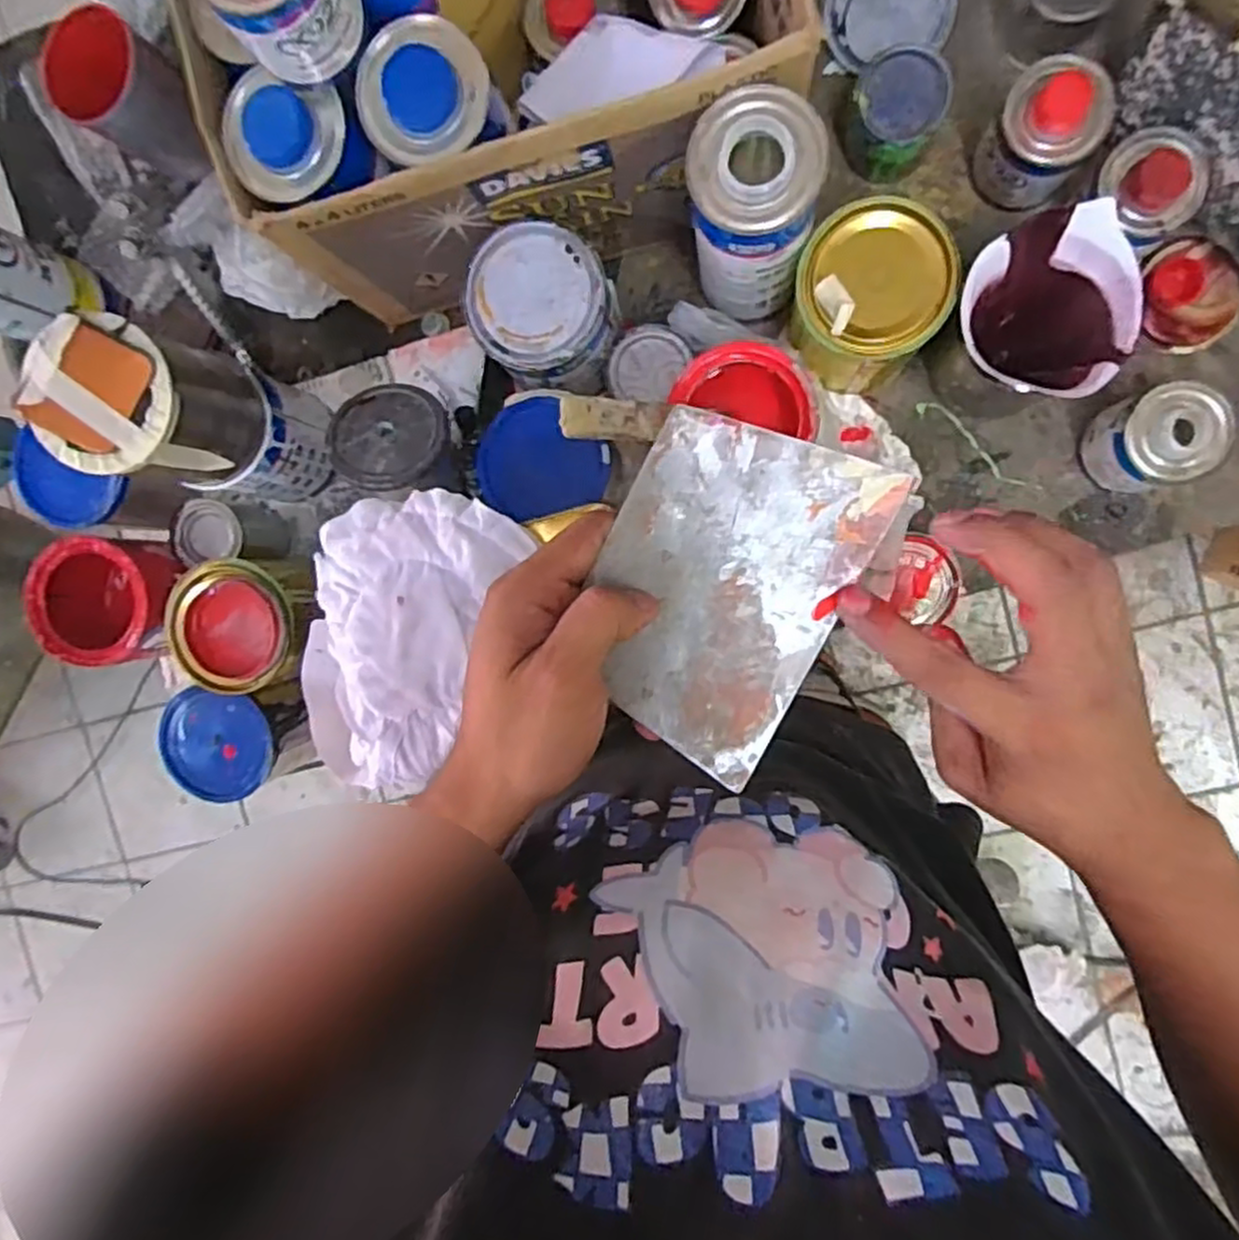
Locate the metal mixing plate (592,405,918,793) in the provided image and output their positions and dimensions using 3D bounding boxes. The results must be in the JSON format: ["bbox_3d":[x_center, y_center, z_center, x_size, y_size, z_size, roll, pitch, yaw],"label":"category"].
[{"bbox_3d":[0.041,-0.013,0.303,0.096,0.006,0.136,28,99,-4],"label":"metal mixing plate"}]

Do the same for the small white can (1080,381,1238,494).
[{"bbox_3d":[0.403,-0.136,0.563,0.071,0.077,0.071,-13,93,9],"label":"small white can"}]

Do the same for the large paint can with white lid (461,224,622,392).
[{"bbox_3d":[-0.054,-0.234,0.580,0.097,0.104,0.103,1,95,8],"label":"large paint can with white lid"}]

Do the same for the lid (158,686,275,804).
[{"bbox_3d":[-0.337,0.105,0.623,0.097,0.021,0.095,1,95,8],"label":"lid"}]

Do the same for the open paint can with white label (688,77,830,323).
[{"bbox_3d":[0.091,-0.277,0.520,0.078,0.170,0.080,1,95,8],"label":"open paint can with white label"}]

